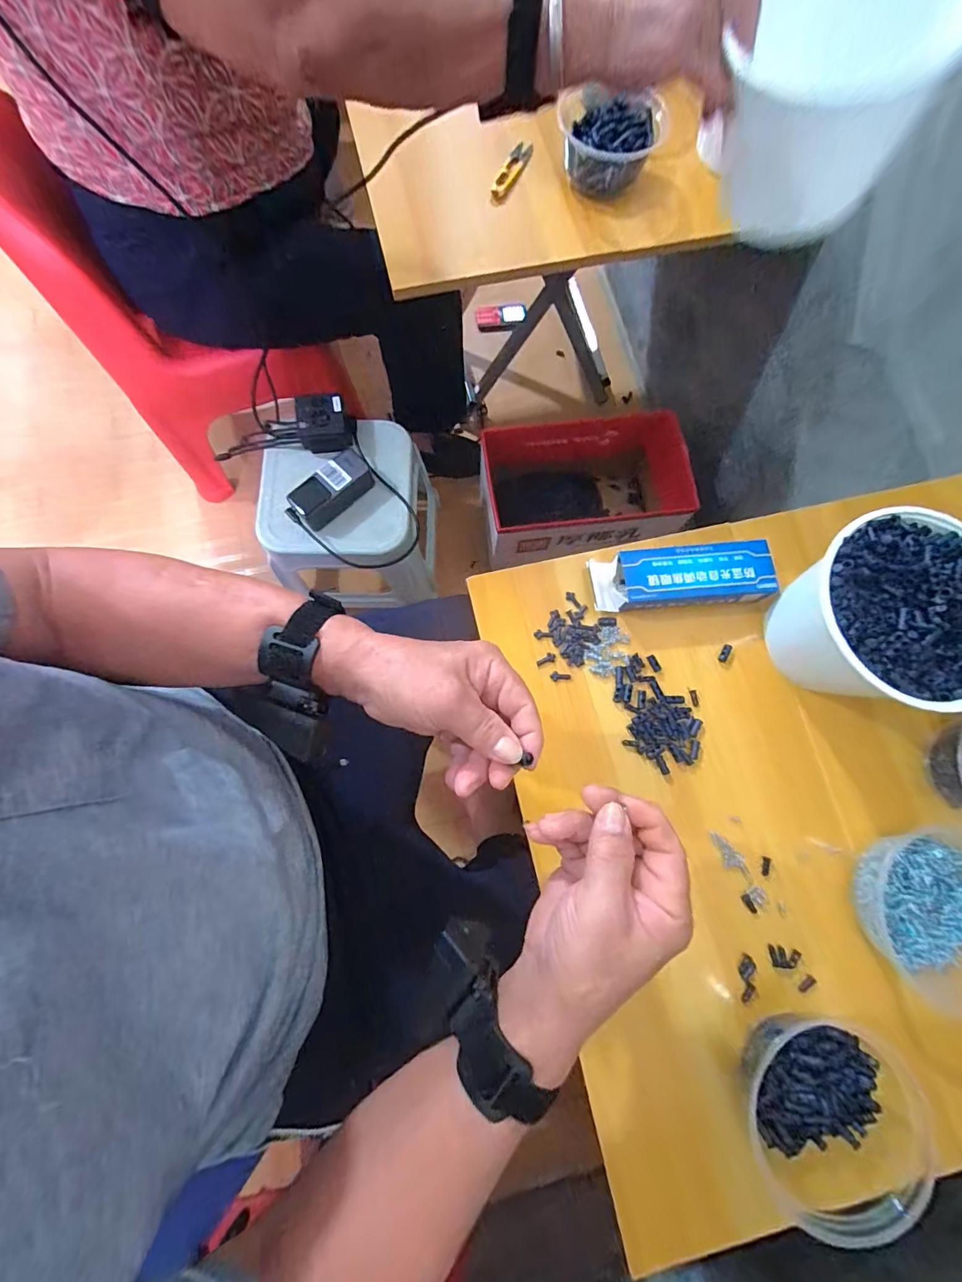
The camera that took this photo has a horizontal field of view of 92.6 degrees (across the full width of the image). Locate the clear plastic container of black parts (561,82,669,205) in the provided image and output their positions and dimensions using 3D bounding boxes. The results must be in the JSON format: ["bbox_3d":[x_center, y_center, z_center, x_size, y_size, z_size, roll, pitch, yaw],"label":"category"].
[{"bbox_3d":[0.163,-0.638,0.586,0.111,0.056,0.127,-34,81,-8],"label":"clear plastic container of black parts"}]

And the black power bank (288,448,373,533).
[{"bbox_3d":[-0.239,-0.243,0.739,0.132,0.047,0.061,-41,82,-9],"label":"black power bank"}]

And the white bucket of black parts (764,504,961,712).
[{"bbox_3d":[0.355,-0.019,0.417,0.145,0.114,0.158,0,78,-1],"label":"white bucket of black parts"}]

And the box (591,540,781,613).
[{"bbox_3d":[0.204,-0.065,0.468,0.176,0.029,0.059,-5,79,-3],"label":"box"}]

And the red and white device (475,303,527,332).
[{"bbox_3d":[0.052,-0.809,1.155,0.123,0.059,0.033,-14,79,-4],"label":"red and white device"}]

